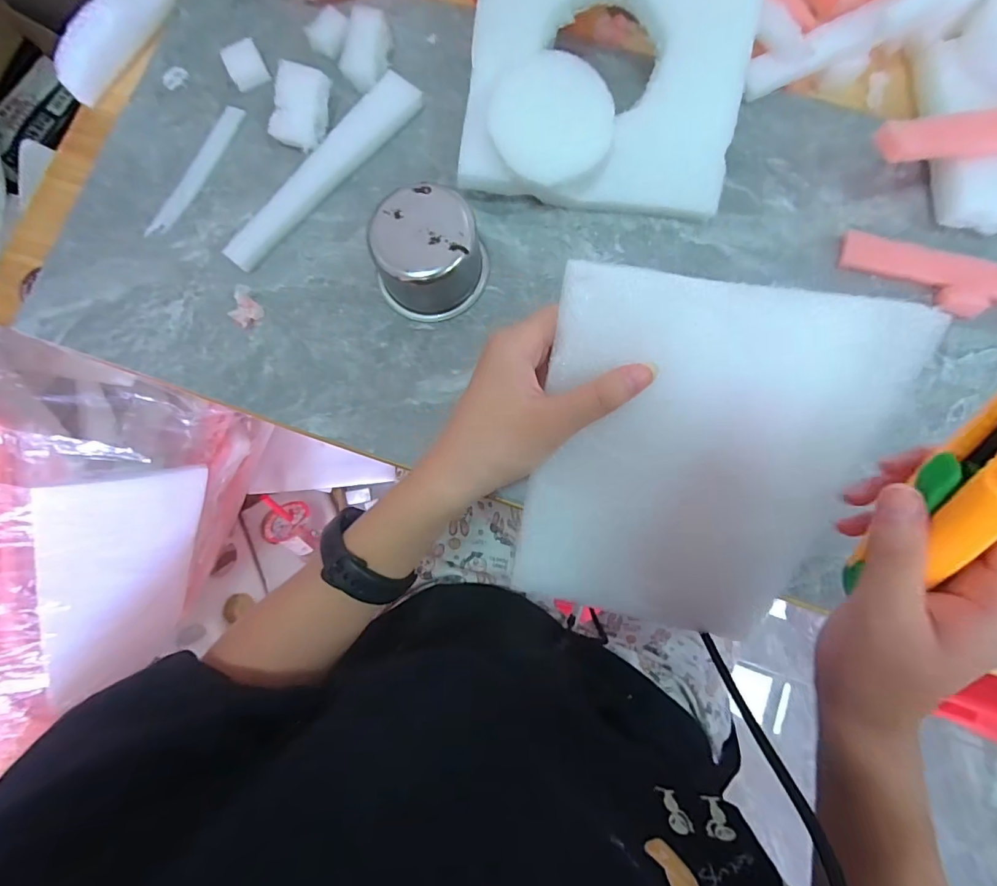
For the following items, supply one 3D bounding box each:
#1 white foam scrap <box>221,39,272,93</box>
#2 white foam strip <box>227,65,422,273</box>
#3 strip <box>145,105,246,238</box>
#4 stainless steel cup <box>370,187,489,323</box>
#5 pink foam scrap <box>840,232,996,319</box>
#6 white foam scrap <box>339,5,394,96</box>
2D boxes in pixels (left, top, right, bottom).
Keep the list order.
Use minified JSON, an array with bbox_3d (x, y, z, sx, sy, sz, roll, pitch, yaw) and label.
[{"bbox_3d":[-0.195,-0.291,0.373,0.028,0.014,0.033,-30,82,-3],"label":"white foam scrap"},{"bbox_3d":[-0.128,-0.197,0.346,0.026,0.018,0.177,42,85,7],"label":"white foam strip"},{"bbox_3d":[-0.224,-0.202,0.359,0.018,0.004,0.115,28,83,6],"label":"strip"},{"bbox_3d":[-0.045,-0.124,0.320,0.072,0.048,0.069,-7,81,1],"label":"stainless steel cup"},{"bbox_3d":[0.297,-0.110,0.322,0.133,0.017,0.031,14,82,4],"label":"pink foam scrap"},{"bbox_3d":[-0.097,-0.288,0.355,0.028,0.023,0.055,6,81,3],"label":"white foam scrap"}]

